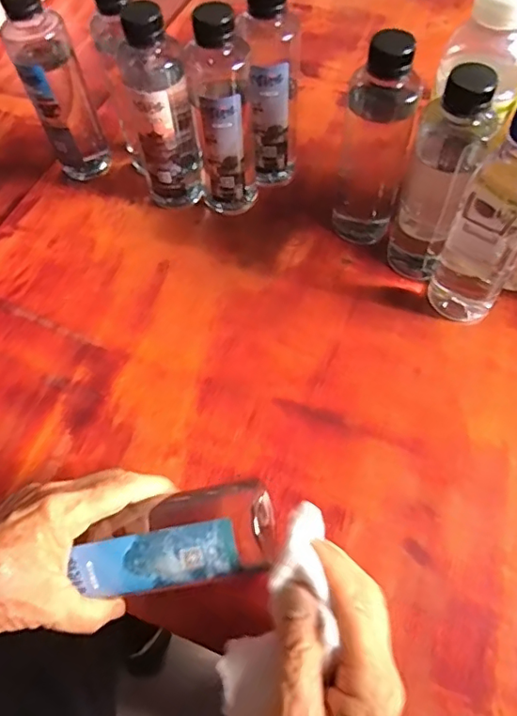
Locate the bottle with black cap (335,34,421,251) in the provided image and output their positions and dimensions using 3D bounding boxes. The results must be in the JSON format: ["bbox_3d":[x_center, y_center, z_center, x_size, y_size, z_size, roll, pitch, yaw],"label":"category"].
[{"bbox_3d":[0.094,-0.173,0.442,0.059,0.173,0.054,5,60,8],"label":"bottle with black cap"}]

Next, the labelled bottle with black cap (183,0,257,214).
[{"bbox_3d":[-0.030,-0.200,0.471,0.051,0.185,0.042,-3,59,3],"label":"labelled bottle with black cap"}]

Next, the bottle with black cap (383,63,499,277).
[{"bbox_3d":[0.139,-0.139,0.421,0.051,0.174,0.056,14,62,12],"label":"bottle with black cap"}]

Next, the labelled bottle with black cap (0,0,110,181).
[{"bbox_3d":[-0.184,-0.243,0.505,0.050,0.185,0.043,-21,60,-8],"label":"labelled bottle with black cap"}]

